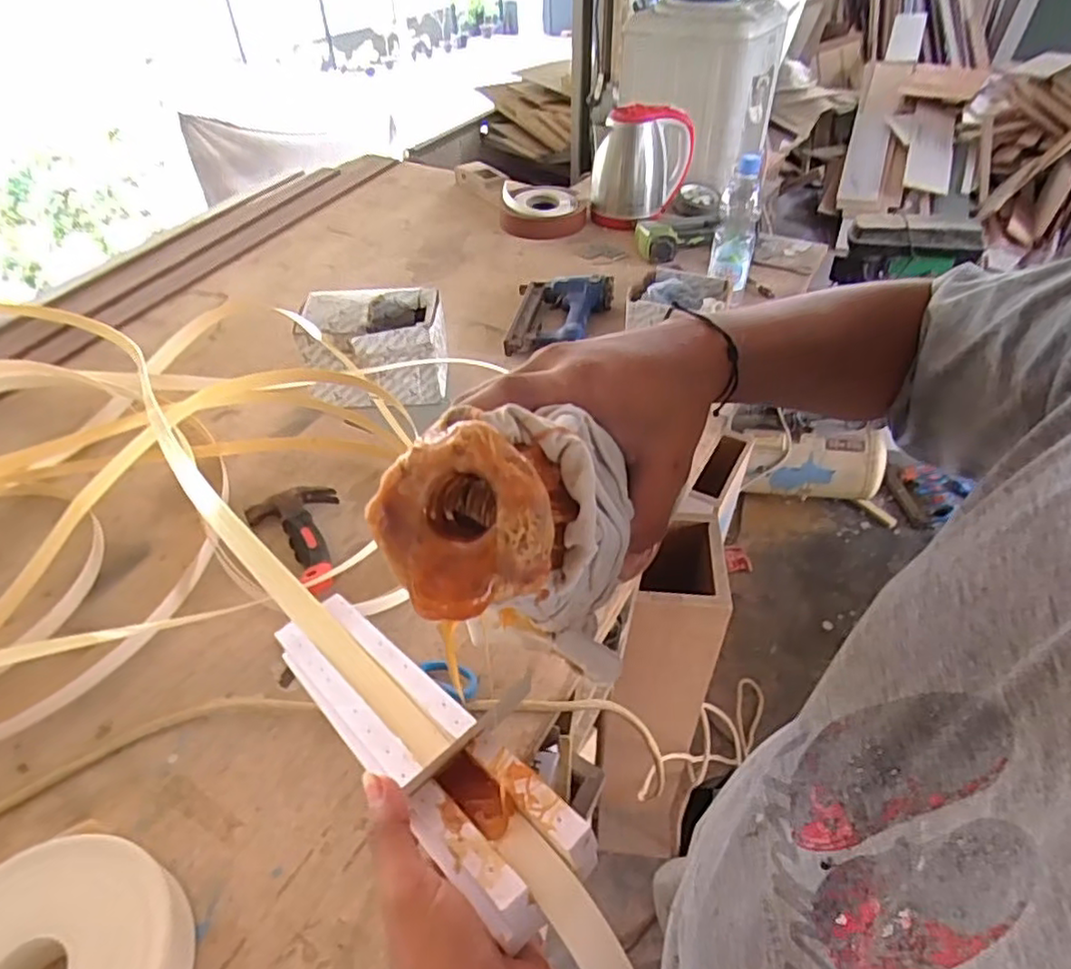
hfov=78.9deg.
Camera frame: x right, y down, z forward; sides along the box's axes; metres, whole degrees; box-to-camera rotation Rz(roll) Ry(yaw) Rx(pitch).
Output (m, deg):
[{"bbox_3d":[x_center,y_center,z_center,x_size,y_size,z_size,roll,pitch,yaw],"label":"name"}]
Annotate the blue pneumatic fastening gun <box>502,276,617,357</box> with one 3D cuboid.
[{"bbox_3d":[0.040,-0.274,1.055,0.157,0.052,0.199,5,44,7],"label":"blue pneumatic fastening gun"}]

